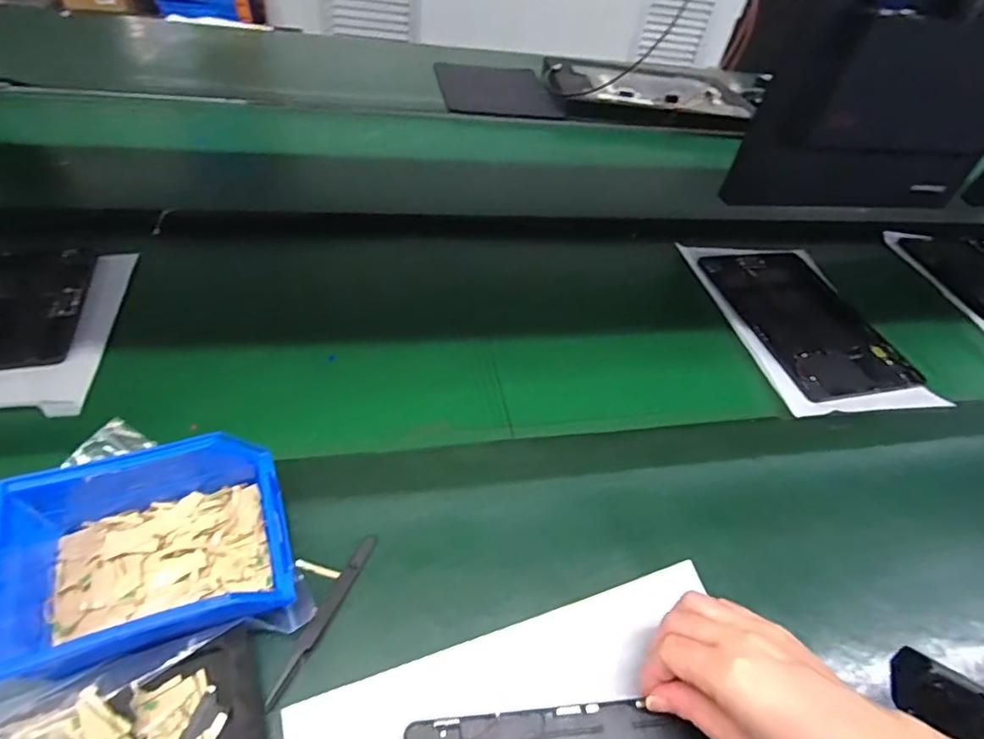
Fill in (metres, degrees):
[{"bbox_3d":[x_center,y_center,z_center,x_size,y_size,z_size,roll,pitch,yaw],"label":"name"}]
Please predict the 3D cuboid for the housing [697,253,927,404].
[{"bbox_3d":[0.354,-0.062,0.597,0.142,0.010,0.228,-5,49,-14],"label":"housing"}]

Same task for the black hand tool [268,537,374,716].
[{"bbox_3d":[-0.107,0.157,0.338,0.009,0.011,0.113,20,48,9],"label":"black hand tool"}]

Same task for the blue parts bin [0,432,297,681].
[{"bbox_3d":[-0.205,0.106,0.322,0.142,0.075,0.123,-12,51,-20],"label":"blue parts bin"}]

